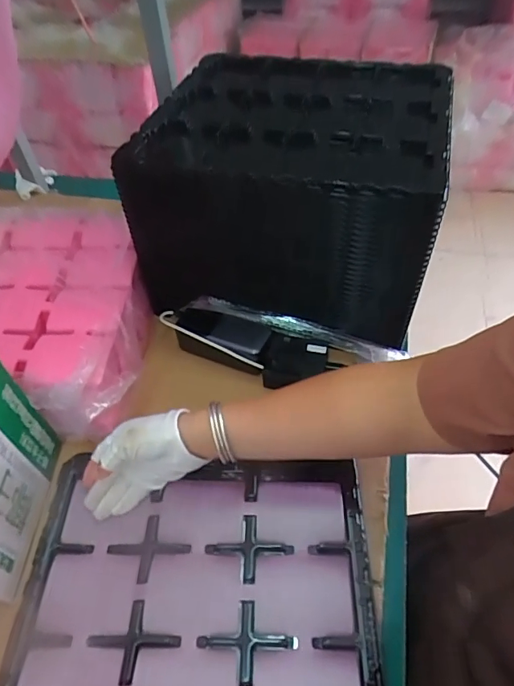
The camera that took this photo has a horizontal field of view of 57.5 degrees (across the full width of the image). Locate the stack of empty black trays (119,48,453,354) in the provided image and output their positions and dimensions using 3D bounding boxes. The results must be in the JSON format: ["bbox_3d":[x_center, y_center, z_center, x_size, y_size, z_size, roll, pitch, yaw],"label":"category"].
[{"bbox_3d":[0.054,-0.226,0.676,0.371,0.225,0.339,11,51,12],"label":"stack of empty black trays"}]

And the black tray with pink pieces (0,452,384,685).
[{"bbox_3d":[-0.060,0.277,0.425,0.334,0.026,0.352,0,48,2],"label":"black tray with pink pieces"}]

